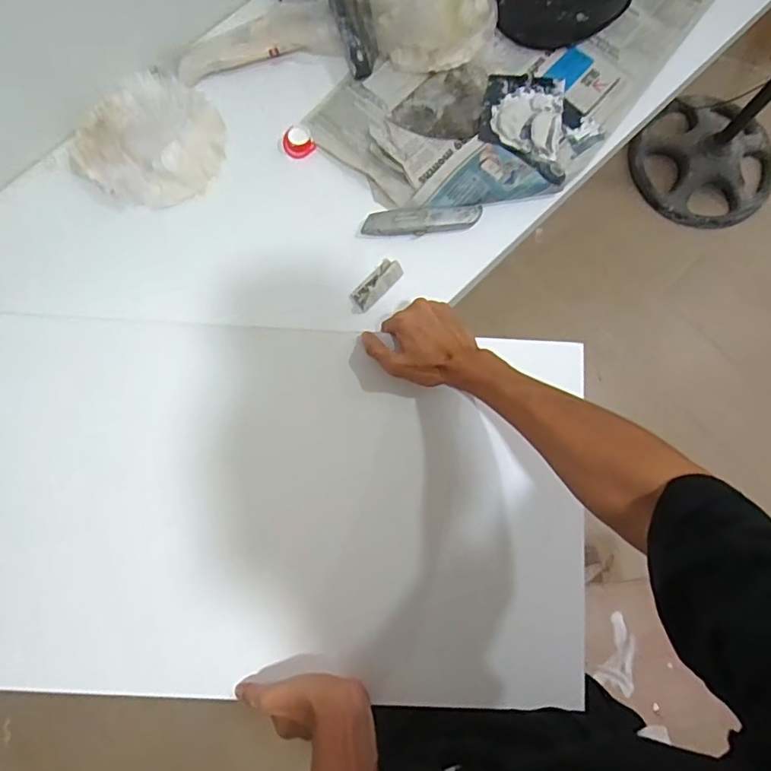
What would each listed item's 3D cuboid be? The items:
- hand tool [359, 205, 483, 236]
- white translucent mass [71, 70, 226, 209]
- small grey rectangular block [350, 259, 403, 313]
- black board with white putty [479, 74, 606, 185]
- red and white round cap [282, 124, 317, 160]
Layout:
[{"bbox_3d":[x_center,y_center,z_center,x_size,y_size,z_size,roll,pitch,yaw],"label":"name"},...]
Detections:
[{"bbox_3d":[0.046,-0.205,0.664,0.144,0.017,0.032,-2,79,-1],"label":"hand tool"},{"bbox_3d":[-0.301,-0.315,0.683,0.181,0.024,0.182,0,79,0],"label":"white translucent mass"},{"bbox_3d":[-0.011,-0.125,0.649,0.030,0.020,0.070,44,82,7],"label":"small grey rectangular block"},{"bbox_3d":[0.195,-0.348,0.691,0.157,0.031,0.142,38,81,6],"label":"black board with white putty"},{"bbox_3d":[-0.114,-0.316,0.689,0.038,0.014,0.044,-26,80,-5],"label":"red and white round cap"}]

